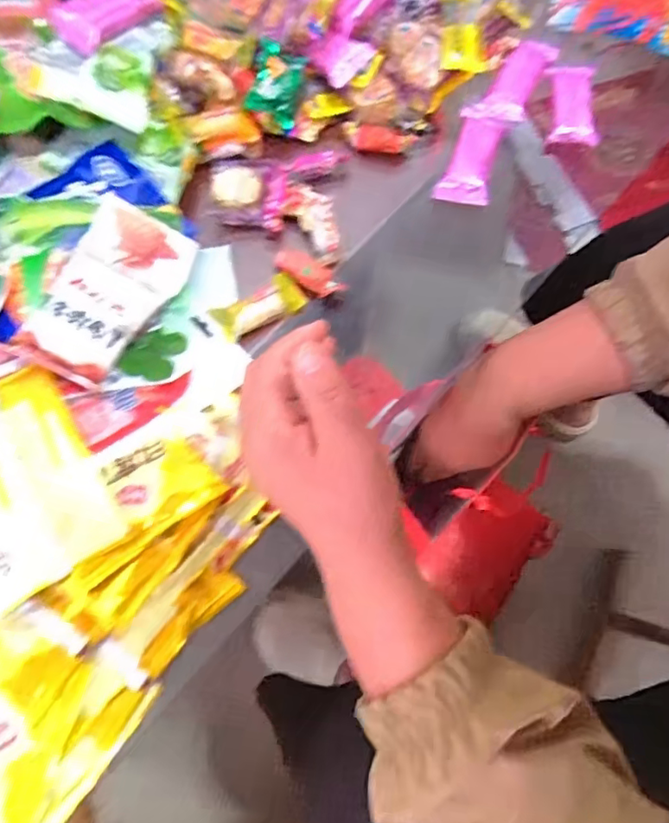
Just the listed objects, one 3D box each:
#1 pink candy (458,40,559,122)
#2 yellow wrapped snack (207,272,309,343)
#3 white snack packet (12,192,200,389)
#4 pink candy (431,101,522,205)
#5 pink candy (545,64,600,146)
[{"bbox_3d":[0.165,-0.299,0.516,0.043,0.014,0.116,32,74,10],"label":"pink candy"},{"bbox_3d":[-0.059,-0.084,0.444,0.074,0.011,0.033,-21,73,-8],"label":"yellow wrapped snack"},{"bbox_3d":[-0.163,-0.085,0.399,0.079,0.026,0.124,26,73,8],"label":"white snack packet"},{"bbox_3d":[0.127,-0.230,0.496,0.047,0.019,0.108,21,72,7],"label":"pink candy"},{"bbox_3d":[0.216,-0.280,0.513,0.040,0.017,0.085,5,71,1],"label":"pink candy"}]

